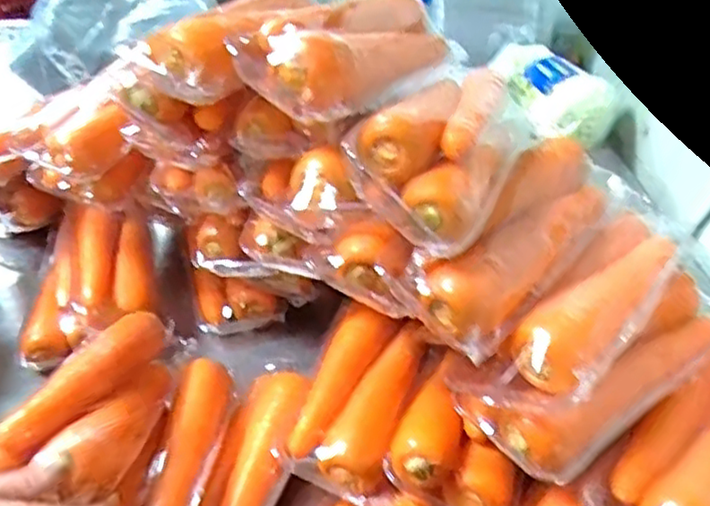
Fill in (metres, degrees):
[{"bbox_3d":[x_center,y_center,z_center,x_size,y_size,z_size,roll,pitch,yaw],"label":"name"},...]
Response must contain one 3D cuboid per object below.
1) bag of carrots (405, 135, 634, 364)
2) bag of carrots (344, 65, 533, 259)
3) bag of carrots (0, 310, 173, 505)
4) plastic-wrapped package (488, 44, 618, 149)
[{"bbox_3d":[0.118,-0.019,0.481,0.081,0.047,0.222,30,48,30],"label":"bag of carrots"},{"bbox_3d":[0.064,-0.078,0.469,0.089,0.062,0.179,20,44,22],"label":"bag of carrots"},{"bbox_3d":[-0.183,0.105,0.503,0.078,0.055,0.192,6,21,7],"label":"bag of carrots"},{"bbox_3d":[0.274,-0.216,0.951,0.089,0.073,0.165,-21,45,-23],"label":"plastic-wrapped package"}]

